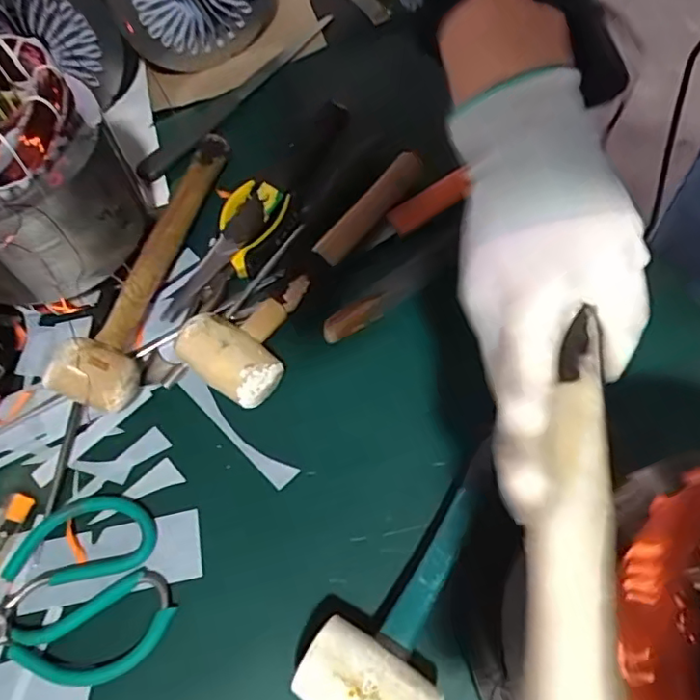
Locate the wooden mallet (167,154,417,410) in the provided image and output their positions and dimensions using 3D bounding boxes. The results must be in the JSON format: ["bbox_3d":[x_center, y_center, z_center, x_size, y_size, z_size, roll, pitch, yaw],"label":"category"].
[{"bbox_3d":[-0.030,-0.076,0.454,0.068,0.036,0.254,27,67,15],"label":"wooden mallet"}]

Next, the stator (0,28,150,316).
[{"bbox_3d":[-0.236,-0.116,0.431,0.138,0.165,0.133,-32,66,-13],"label":"stator"}]

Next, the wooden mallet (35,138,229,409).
[{"bbox_3d":[-0.152,-0.075,0.468,0.051,0.056,0.260,11,64,8],"label":"wooden mallet"}]

